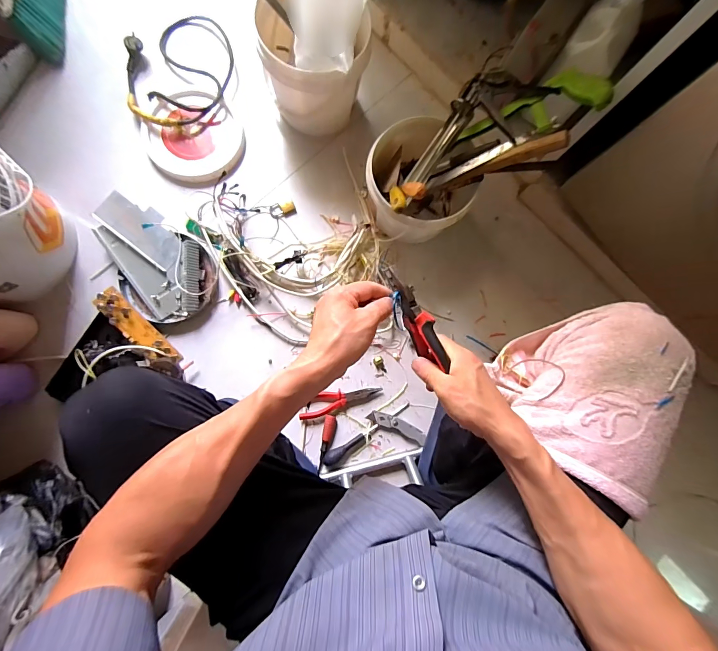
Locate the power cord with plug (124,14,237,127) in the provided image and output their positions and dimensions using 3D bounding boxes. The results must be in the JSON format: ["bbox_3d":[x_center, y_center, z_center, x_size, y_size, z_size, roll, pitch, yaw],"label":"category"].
[{"bbox_3d":[-0.426,-0.604,0.840,0.264,0.042,0.277,1,83,-6],"label":"power cord with plug"}]

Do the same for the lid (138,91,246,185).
[{"bbox_3d":[-0.386,-0.439,0.840,0.206,0.026,0.210,1,83,-6],"label":"lid"}]

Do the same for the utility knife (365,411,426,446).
[{"bbox_3d":[0.086,0.223,0.799,0.131,0.017,0.030,26,81,-3],"label":"utility knife"}]

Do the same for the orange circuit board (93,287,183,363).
[{"bbox_3d":[-0.469,0.010,0.769,0.201,0.016,0.055,45,81,-13],"label":"orange circuit board"}]

